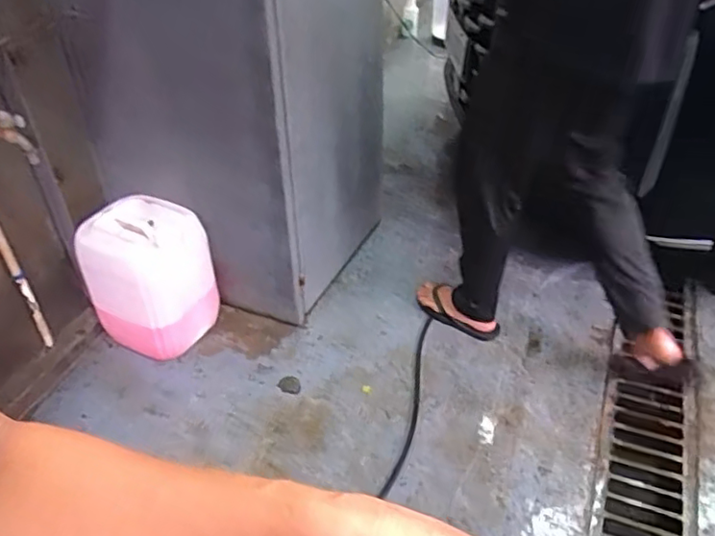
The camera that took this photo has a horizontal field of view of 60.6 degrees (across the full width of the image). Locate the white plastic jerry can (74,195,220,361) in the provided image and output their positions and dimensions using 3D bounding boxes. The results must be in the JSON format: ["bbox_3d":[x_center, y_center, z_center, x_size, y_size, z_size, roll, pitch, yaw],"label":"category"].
[{"bbox_3d":[-0.555,0.033,1.643,0.270,0.380,0.228,14,42,19],"label":"white plastic jerry can"}]

